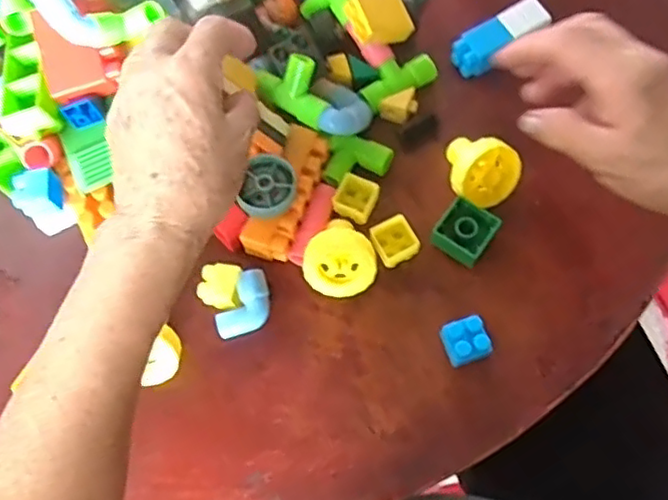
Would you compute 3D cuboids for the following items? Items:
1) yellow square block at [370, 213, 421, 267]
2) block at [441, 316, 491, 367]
[{"bbox_3d":[0.039,-0.006,0.415,0.026,0.015,0.027,-26,71,-7],"label":"yellow square block"},{"bbox_3d":[0.079,0.055,0.388,0.024,0.019,0.025,-16,70,-4],"label":"block"}]

